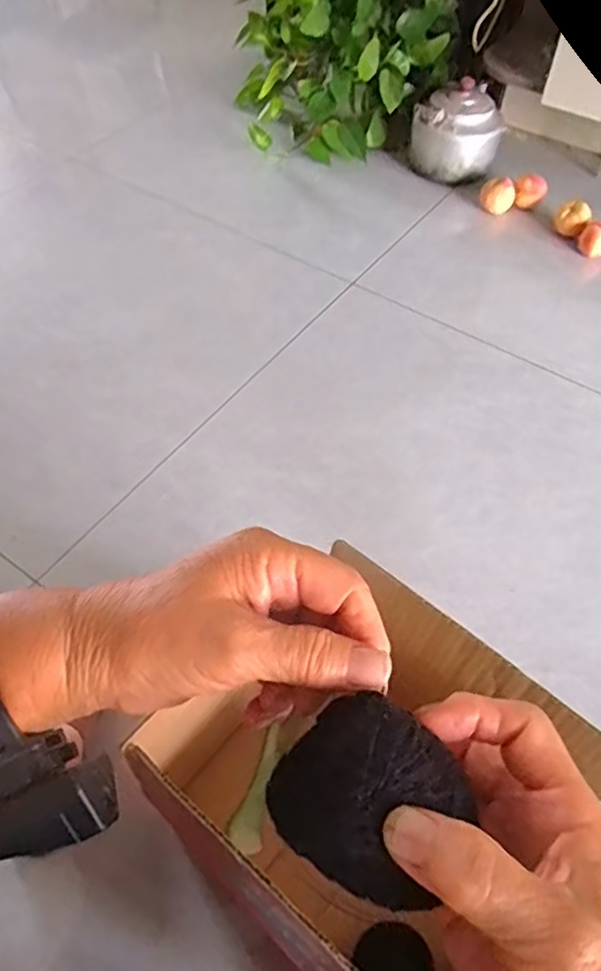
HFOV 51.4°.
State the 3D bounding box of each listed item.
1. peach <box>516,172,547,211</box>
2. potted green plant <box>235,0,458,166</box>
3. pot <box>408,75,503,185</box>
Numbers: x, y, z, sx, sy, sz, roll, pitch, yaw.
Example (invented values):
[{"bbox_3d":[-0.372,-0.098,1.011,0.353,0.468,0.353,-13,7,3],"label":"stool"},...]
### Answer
[{"bbox_3d":[0.505,-0.641,1.378,0.062,0.066,0.062,15,57,10],"label":"peach"},{"bbox_3d":[0.087,-1.054,1.479,0.445,0.351,0.459,-8,56,-5],"label":"potted green plant"},{"bbox_3d":[0.345,-0.784,1.387,0.188,0.142,0.153,10,56,7],"label":"pot"}]

